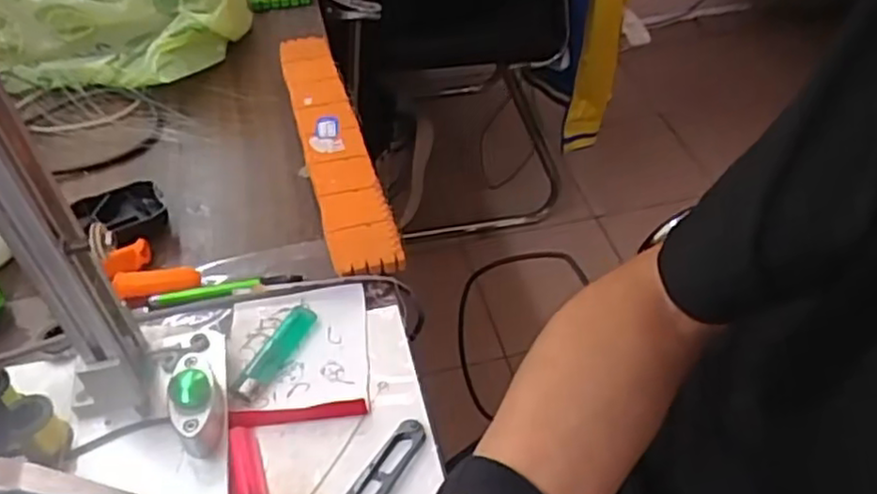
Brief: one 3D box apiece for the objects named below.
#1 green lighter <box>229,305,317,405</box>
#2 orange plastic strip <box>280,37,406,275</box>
[{"bbox_3d":[-0.112,0.072,0.491,0.017,0.009,0.082,20,50,19],"label":"green lighter"},{"bbox_3d":[-0.099,-0.101,0.659,0.054,0.023,0.345,-13,47,-10],"label":"orange plastic strip"}]

